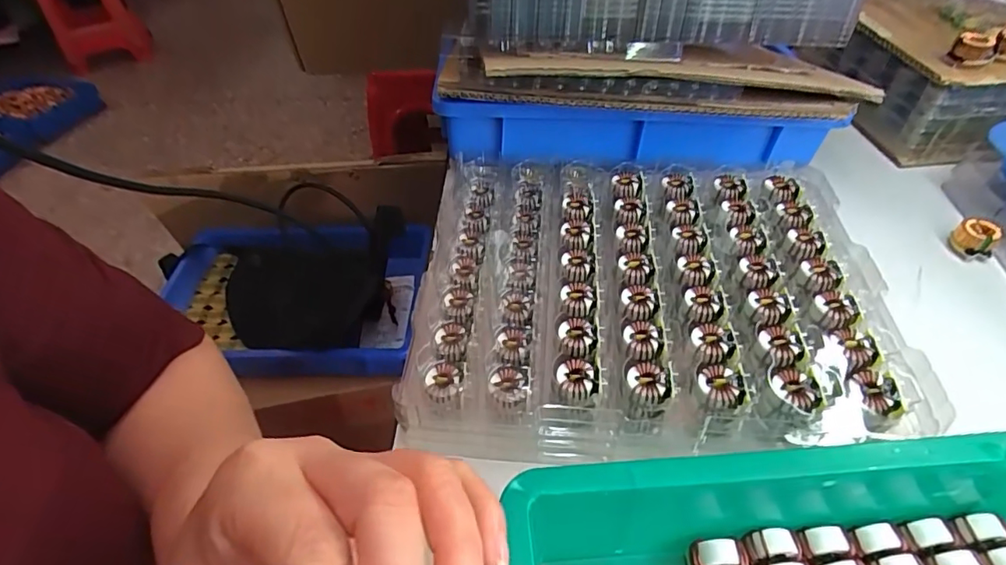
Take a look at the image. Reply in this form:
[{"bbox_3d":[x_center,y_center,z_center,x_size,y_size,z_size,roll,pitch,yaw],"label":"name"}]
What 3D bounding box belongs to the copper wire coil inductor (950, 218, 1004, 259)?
[{"bbox_3d":[0.374,-0.037,0.418,0.029,0.019,0.029,-2,46,2],"label":"copper wire coil inductor"}]

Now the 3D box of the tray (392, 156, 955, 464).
[{"bbox_3d":[0.097,-0.006,0.372,0.304,0.025,0.262,1,46,5],"label":"tray"}]

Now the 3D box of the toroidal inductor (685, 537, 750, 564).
[{"bbox_3d":[0.107,0.139,0.264,0.026,0.027,0.015,0,46,3],"label":"toroidal inductor"}]

